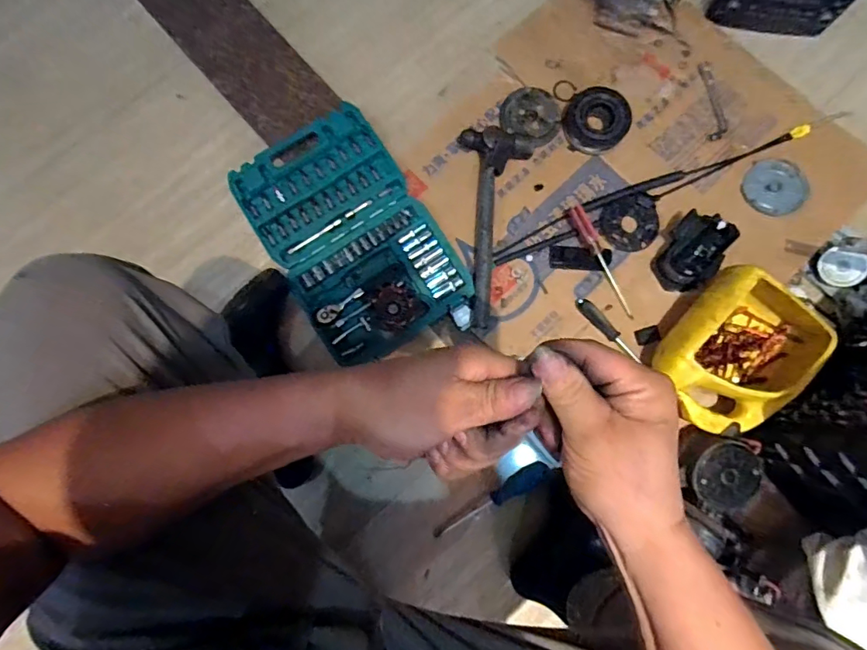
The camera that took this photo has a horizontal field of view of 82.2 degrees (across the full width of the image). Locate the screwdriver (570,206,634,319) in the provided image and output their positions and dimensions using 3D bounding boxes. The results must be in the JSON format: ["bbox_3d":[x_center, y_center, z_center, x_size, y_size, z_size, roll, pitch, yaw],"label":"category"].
[{"bbox_3d":[0.275,-0.106,0.794,0.022,0.024,0.195,-28,77,-8],"label":"screwdriver"}]

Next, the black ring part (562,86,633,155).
[{"bbox_3d":[0.272,-0.345,0.829,0.099,0.043,0.101,0,75,0],"label":"black ring part"}]

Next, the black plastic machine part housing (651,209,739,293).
[{"bbox_3d":[0.402,-0.113,0.773,0.083,0.060,0.120,32,80,7],"label":"black plastic machine part housing"}]

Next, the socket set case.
[{"bbox_3d":[-0.140,-0.153,0.810,0.252,0.039,0.418,-31,77,-8],"label":"socket set case"}]

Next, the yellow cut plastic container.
[{"bbox_3d":[0.439,0.045,0.714,0.180,0.102,0.219,38,81,8],"label":"yellow cut plastic container"}]

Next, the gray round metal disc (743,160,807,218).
[{"bbox_3d":[0.567,-0.229,0.825,0.094,0.013,0.096,-4,77,16],"label":"gray round metal disc"}]

